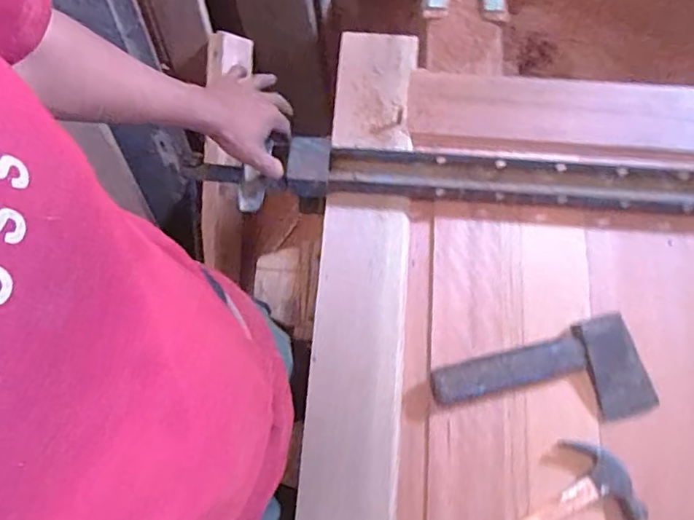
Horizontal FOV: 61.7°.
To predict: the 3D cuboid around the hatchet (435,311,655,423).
[{"bbox_3d":[0.226,0.148,0.666,0.237,0.034,0.109,-15,73,-7],"label":"hatchet"}]

